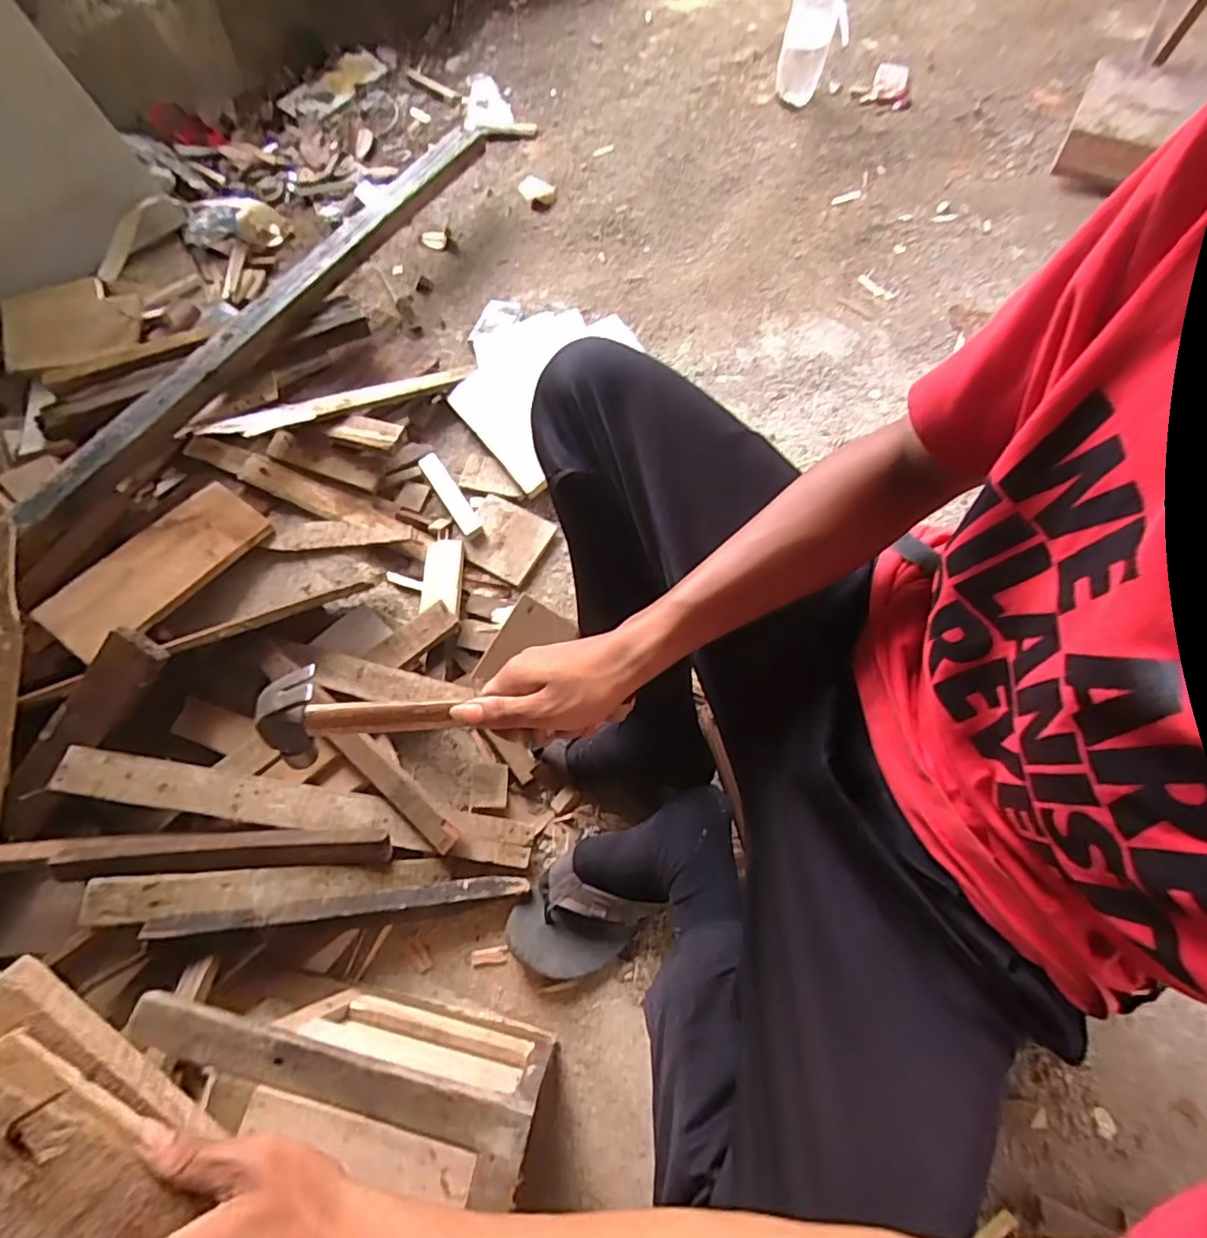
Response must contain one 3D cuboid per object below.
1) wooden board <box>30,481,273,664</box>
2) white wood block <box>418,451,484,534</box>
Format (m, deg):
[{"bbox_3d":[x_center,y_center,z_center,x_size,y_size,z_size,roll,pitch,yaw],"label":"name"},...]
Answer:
[{"bbox_3d":[-0.622,-0.072,0.840,0.128,0.025,0.285,37,57,5],"label":"wooden board"},{"bbox_3d":[-0.247,-0.203,0.953,0.033,0.016,0.154,-32,70,-10],"label":"white wood block"}]

